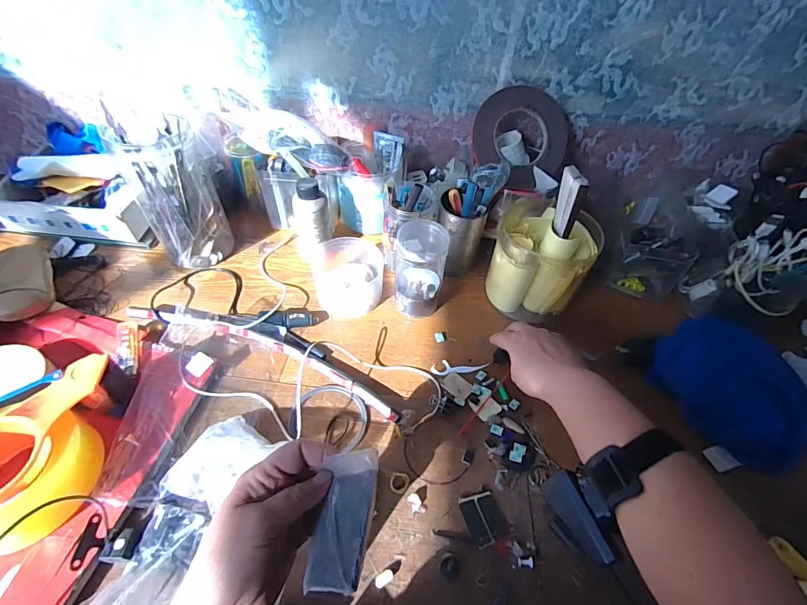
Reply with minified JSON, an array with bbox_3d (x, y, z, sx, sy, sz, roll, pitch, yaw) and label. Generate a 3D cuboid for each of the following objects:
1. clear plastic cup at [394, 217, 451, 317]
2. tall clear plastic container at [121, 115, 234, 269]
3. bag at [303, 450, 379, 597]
[{"bbox_3d":[0.021,-0.041,0.530,0.063,0.124,0.072,8,49,3],"label":"clear plastic cup"},{"bbox_3d":[-0.310,-0.152,0.556,0.093,0.189,0.112,-18,52,-19],"label":"tall clear plastic container"},{"bbox_3d":[-0.041,0.136,0.252,0.008,0.055,0.076,33,46,-30],"label":"bag"}]

